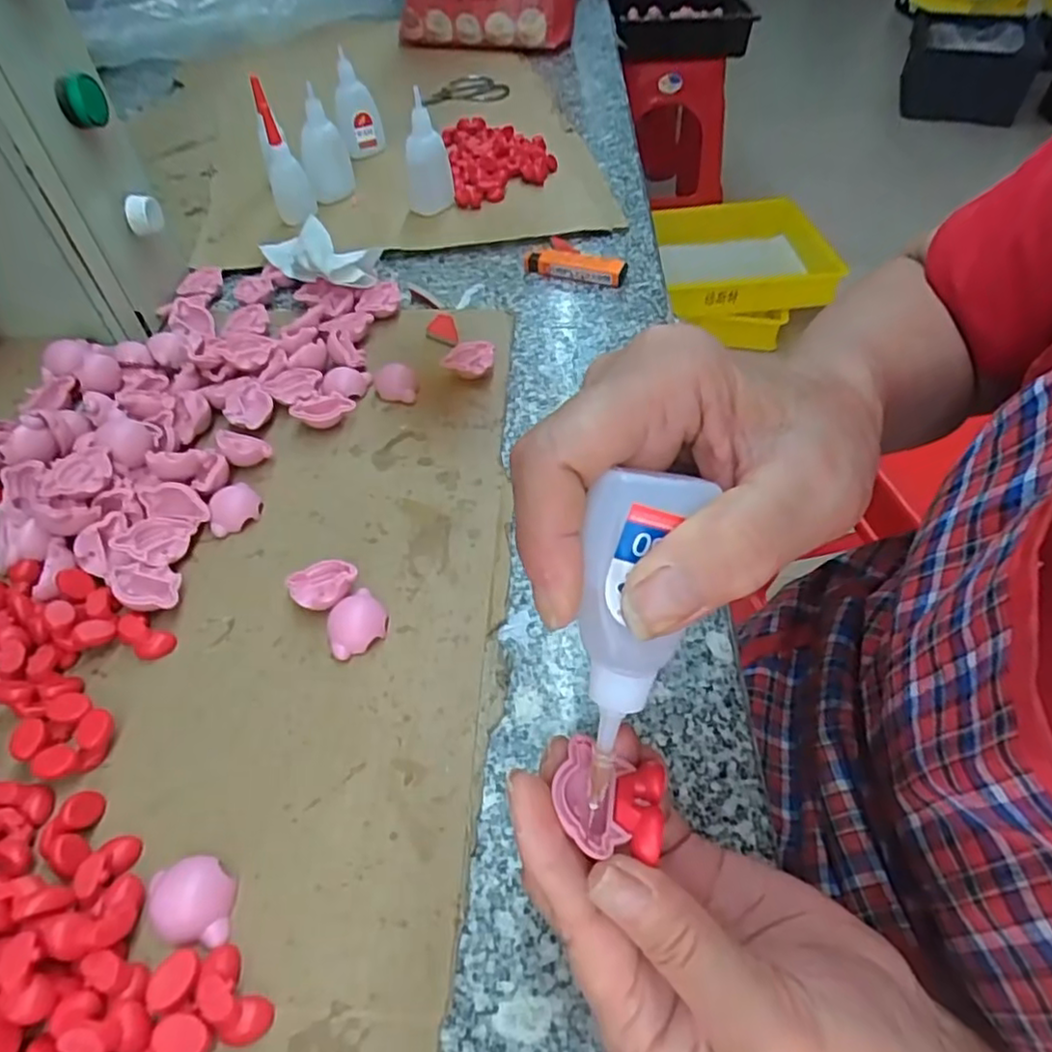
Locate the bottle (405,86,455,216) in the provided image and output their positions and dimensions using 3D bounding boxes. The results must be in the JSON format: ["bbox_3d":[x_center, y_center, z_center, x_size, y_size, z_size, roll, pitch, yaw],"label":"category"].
[{"bbox_3d":[-0.087,-0.322,0.585,0.041,0.092,0.044,-8,50,-5],"label":"bottle"}]

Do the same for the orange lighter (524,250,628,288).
[{"bbox_3d":[0.038,-0.206,0.525,0.082,0.018,0.020,15,53,16],"label":"orange lighter"}]

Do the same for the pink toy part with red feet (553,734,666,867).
[{"bbox_3d":[0.025,0.082,0.202,0.032,0.009,0.034,9,53,7],"label":"pink toy part with red feet"}]

